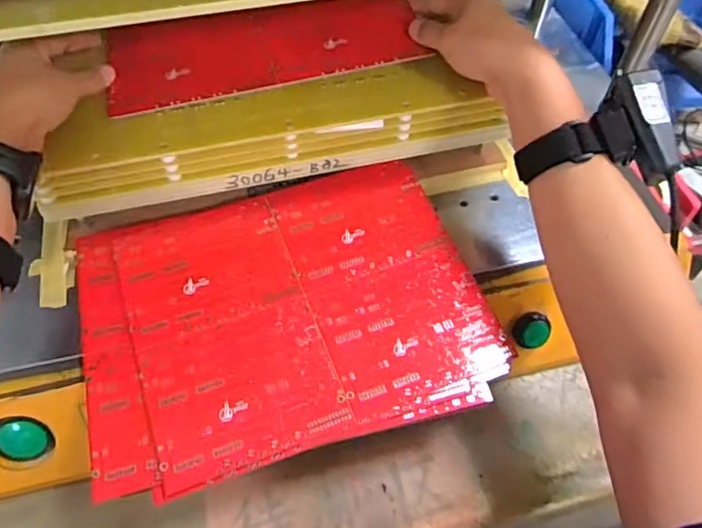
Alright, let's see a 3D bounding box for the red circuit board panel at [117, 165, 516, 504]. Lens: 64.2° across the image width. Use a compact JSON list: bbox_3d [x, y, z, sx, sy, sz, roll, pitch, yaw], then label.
[{"bbox_3d":[-0.032,0.031,0.431,0.255,0.007,0.211,-14,62,-10],"label":"red circuit board panel"}]

